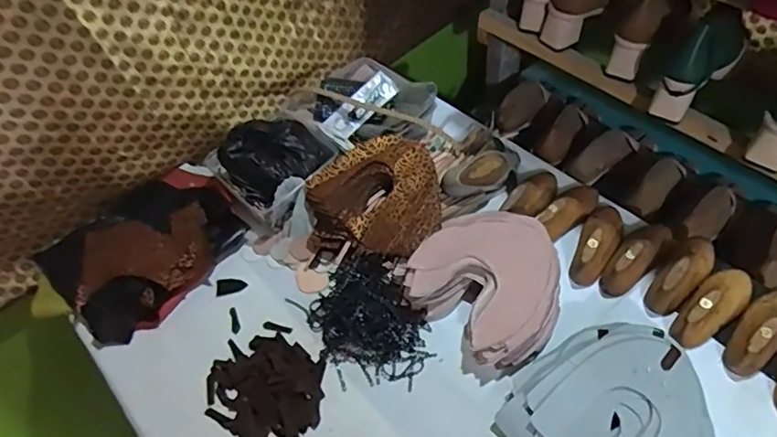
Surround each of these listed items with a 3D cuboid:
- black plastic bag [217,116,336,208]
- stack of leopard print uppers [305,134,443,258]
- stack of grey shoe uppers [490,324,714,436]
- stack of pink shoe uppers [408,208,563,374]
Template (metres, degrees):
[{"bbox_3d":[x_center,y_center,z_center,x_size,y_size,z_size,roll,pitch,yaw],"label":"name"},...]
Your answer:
[{"bbox_3d":[-0.176,-0.102,0.819,0.148,0.059,0.136,-38,57,-23],"label":"black plastic bag"},{"bbox_3d":[-0.016,-0.031,0.780,0.189,0.069,0.176,13,54,16],"label":"stack of leopard print uppers"},{"bbox_3d":[0.257,0.220,0.590,0.220,0.060,0.205,35,61,28],"label":"stack of grey shoe uppers"},{"bbox_3d":[0.138,0.084,0.706,0.184,0.069,0.184,-38,58,-24],"label":"stack of pink shoe uppers"}]

